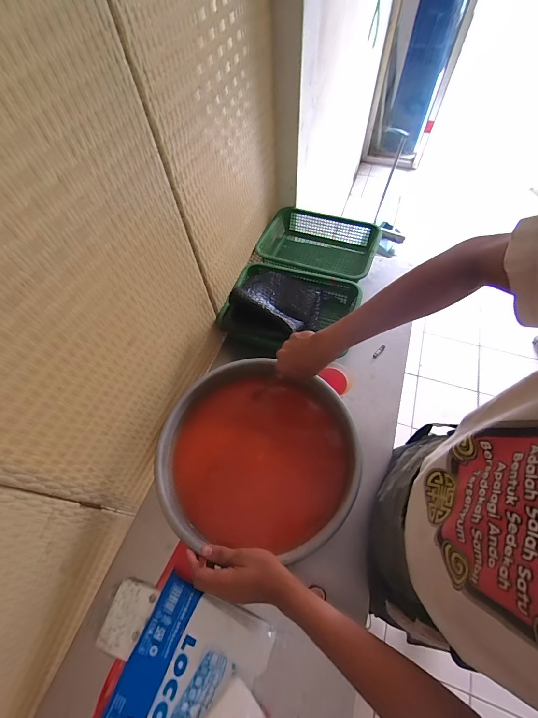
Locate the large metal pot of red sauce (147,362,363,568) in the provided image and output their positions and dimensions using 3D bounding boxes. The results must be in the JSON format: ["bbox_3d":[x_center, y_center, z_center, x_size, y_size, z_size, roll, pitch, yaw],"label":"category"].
[{"bbox_3d":[-0.005,0.190,0.633,0.379,0.152,0.331,6,60,6],"label":"large metal pot of red sauce"}]

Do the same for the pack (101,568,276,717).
[{"bbox_3d":[-0.139,0.541,0.521,0.220,0.021,0.247,21,63,14],"label":"pack"}]

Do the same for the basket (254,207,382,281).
[{"bbox_3d":[0.152,-0.338,1.018,0.358,0.130,0.277,13,61,10],"label":"basket"}]

